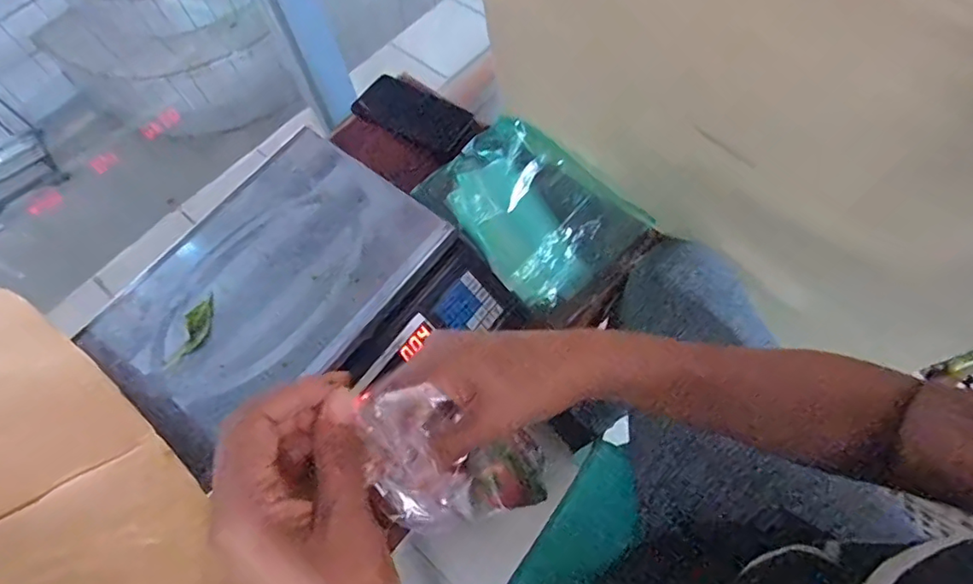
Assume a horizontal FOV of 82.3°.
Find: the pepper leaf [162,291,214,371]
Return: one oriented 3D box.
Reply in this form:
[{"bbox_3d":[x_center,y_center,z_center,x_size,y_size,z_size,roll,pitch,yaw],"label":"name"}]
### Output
[{"bbox_3d":[-0.282,0.038,0.535,0.029,0.004,0.075,8,66,7],"label":"pepper leaf"}]

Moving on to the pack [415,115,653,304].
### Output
[{"bbox_3d":[0.052,-0.098,0.679,0.166,0.080,0.257,-47,59,2],"label":"pack"}]

